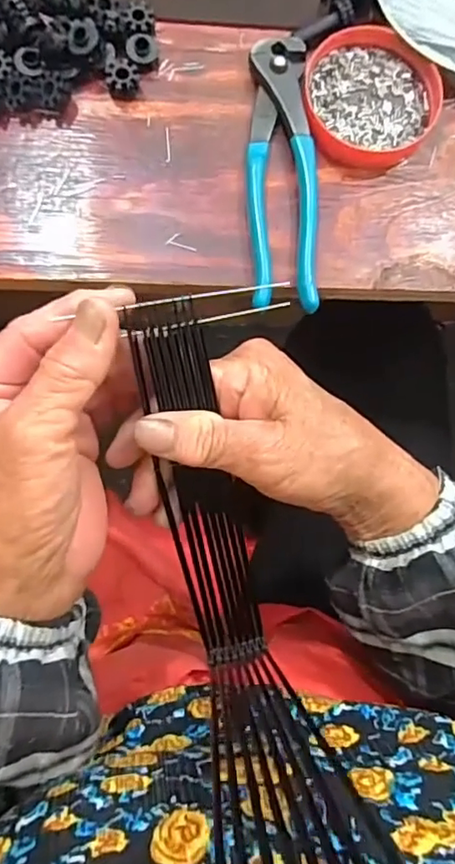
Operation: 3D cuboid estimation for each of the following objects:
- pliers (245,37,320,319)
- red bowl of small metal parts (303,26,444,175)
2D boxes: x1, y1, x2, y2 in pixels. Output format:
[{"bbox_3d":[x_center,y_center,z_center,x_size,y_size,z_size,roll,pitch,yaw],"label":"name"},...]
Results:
[{"bbox_3d":[0.031,-0.150,0.325,0.039,0.016,0.163,2,81,-6],"label":"pliers"},{"bbox_3d":[0.082,-0.197,0.335,0.080,0.012,0.081,1,81,-6],"label":"red bowl of small metal parts"}]

